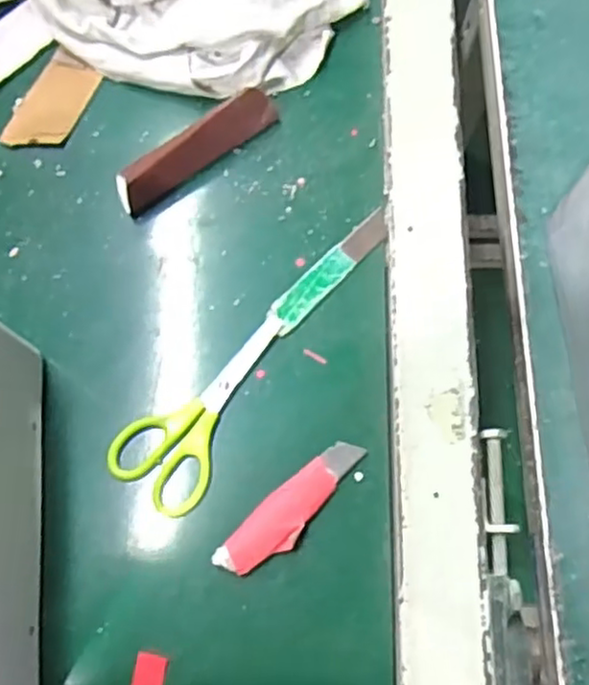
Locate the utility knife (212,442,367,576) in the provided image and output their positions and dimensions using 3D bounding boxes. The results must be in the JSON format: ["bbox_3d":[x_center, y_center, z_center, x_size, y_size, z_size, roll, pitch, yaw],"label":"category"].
[{"bbox_3d":[-0.001,0.093,0.394,0.028,0.014,0.099,41,78,11],"label":"utility knife"}]

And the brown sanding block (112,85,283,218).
[{"bbox_3d":[-0.063,-0.127,0.452,0.117,0.030,0.019,-35,77,-9],"label":"brown sanding block"}]

